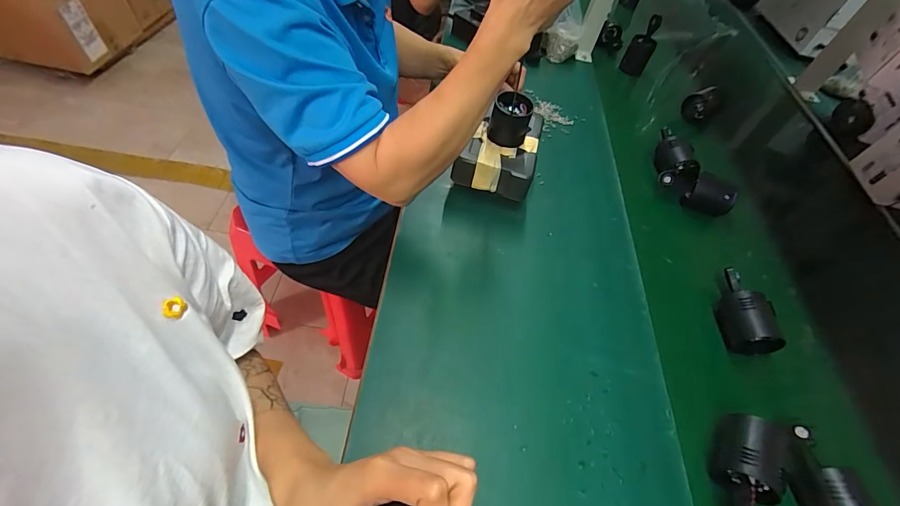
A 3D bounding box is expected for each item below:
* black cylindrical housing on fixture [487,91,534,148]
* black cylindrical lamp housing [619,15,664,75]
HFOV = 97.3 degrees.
[{"bbox_3d":[0.085,-0.186,0.554,0.053,0.058,0.049,3,49,-4],"label":"black cylindrical housing on fixture"},{"bbox_3d":[0.427,-0.457,0.876,0.051,0.120,0.049,35,31,21],"label":"black cylindrical lamp housing"}]

